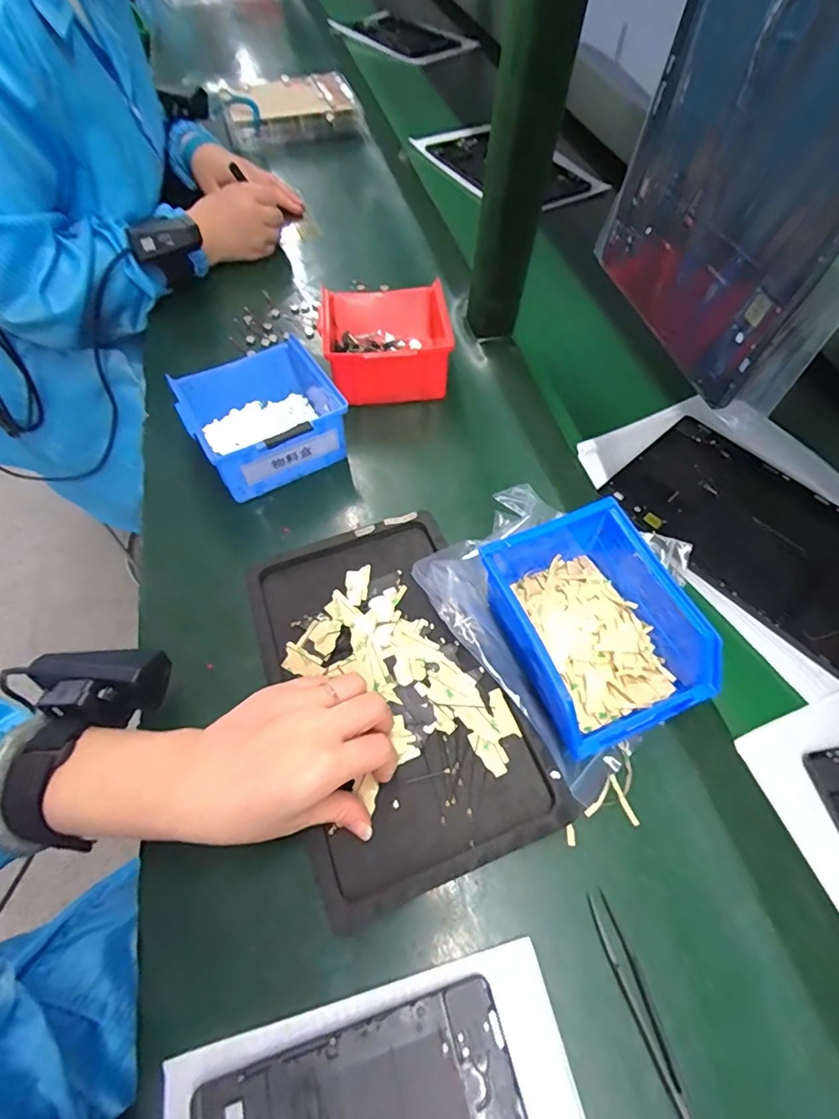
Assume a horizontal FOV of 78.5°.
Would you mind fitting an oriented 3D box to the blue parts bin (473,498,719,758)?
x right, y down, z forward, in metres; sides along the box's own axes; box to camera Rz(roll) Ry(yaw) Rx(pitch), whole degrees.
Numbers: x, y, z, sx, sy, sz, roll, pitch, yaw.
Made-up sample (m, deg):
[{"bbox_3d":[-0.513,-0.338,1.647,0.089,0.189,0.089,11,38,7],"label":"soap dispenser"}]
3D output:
[{"bbox_3d":[0.122,0.047,0.353,0.130,0.076,0.140,-18,61,-14],"label":"blue parts bin"}]

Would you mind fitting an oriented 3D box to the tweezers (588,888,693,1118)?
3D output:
[{"bbox_3d":[0.120,0.243,0.274,0.015,0.009,0.112,-12,62,-11],"label":"tweezers"}]

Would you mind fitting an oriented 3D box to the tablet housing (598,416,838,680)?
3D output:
[{"bbox_3d":[0.291,-0.027,0.441,0.160,0.011,0.230,-40,70,-23],"label":"tablet housing"}]

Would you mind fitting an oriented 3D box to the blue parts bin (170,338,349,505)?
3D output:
[{"bbox_3d":[-0.143,-0.131,0.474,0.136,0.084,0.157,-24,61,-20],"label":"blue parts bin"}]

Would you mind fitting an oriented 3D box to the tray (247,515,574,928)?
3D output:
[{"bbox_3d":[-0.023,0.086,0.360,0.154,0.031,0.254,-18,63,-13],"label":"tray"}]

